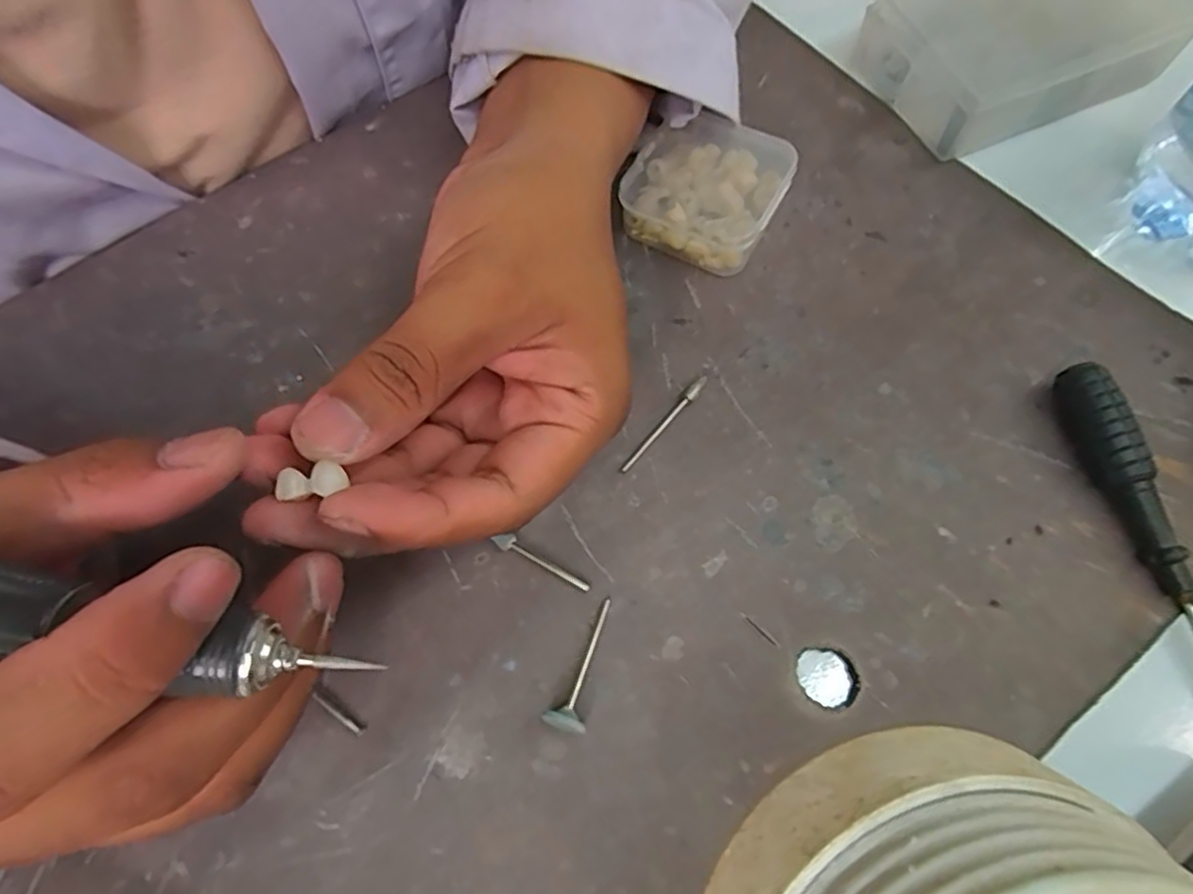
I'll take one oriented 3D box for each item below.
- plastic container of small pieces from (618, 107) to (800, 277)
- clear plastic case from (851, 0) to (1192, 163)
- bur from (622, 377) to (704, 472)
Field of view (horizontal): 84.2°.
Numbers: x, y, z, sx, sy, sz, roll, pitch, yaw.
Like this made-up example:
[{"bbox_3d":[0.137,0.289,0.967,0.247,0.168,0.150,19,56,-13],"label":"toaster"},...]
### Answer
[{"bbox_3d":[0.043,-0.100,0.260,0.057,0.020,0.056,23,70,9],"label":"plastic container of small pieces"},{"bbox_3d":[0.178,-0.172,0.278,0.113,0.039,0.070,-22,70,-8],"label":"clear plastic case"},{"bbox_3d":[0.024,-0.008,0.230,0.005,0.004,0.046,36,73,14],"label":"bur"}]

